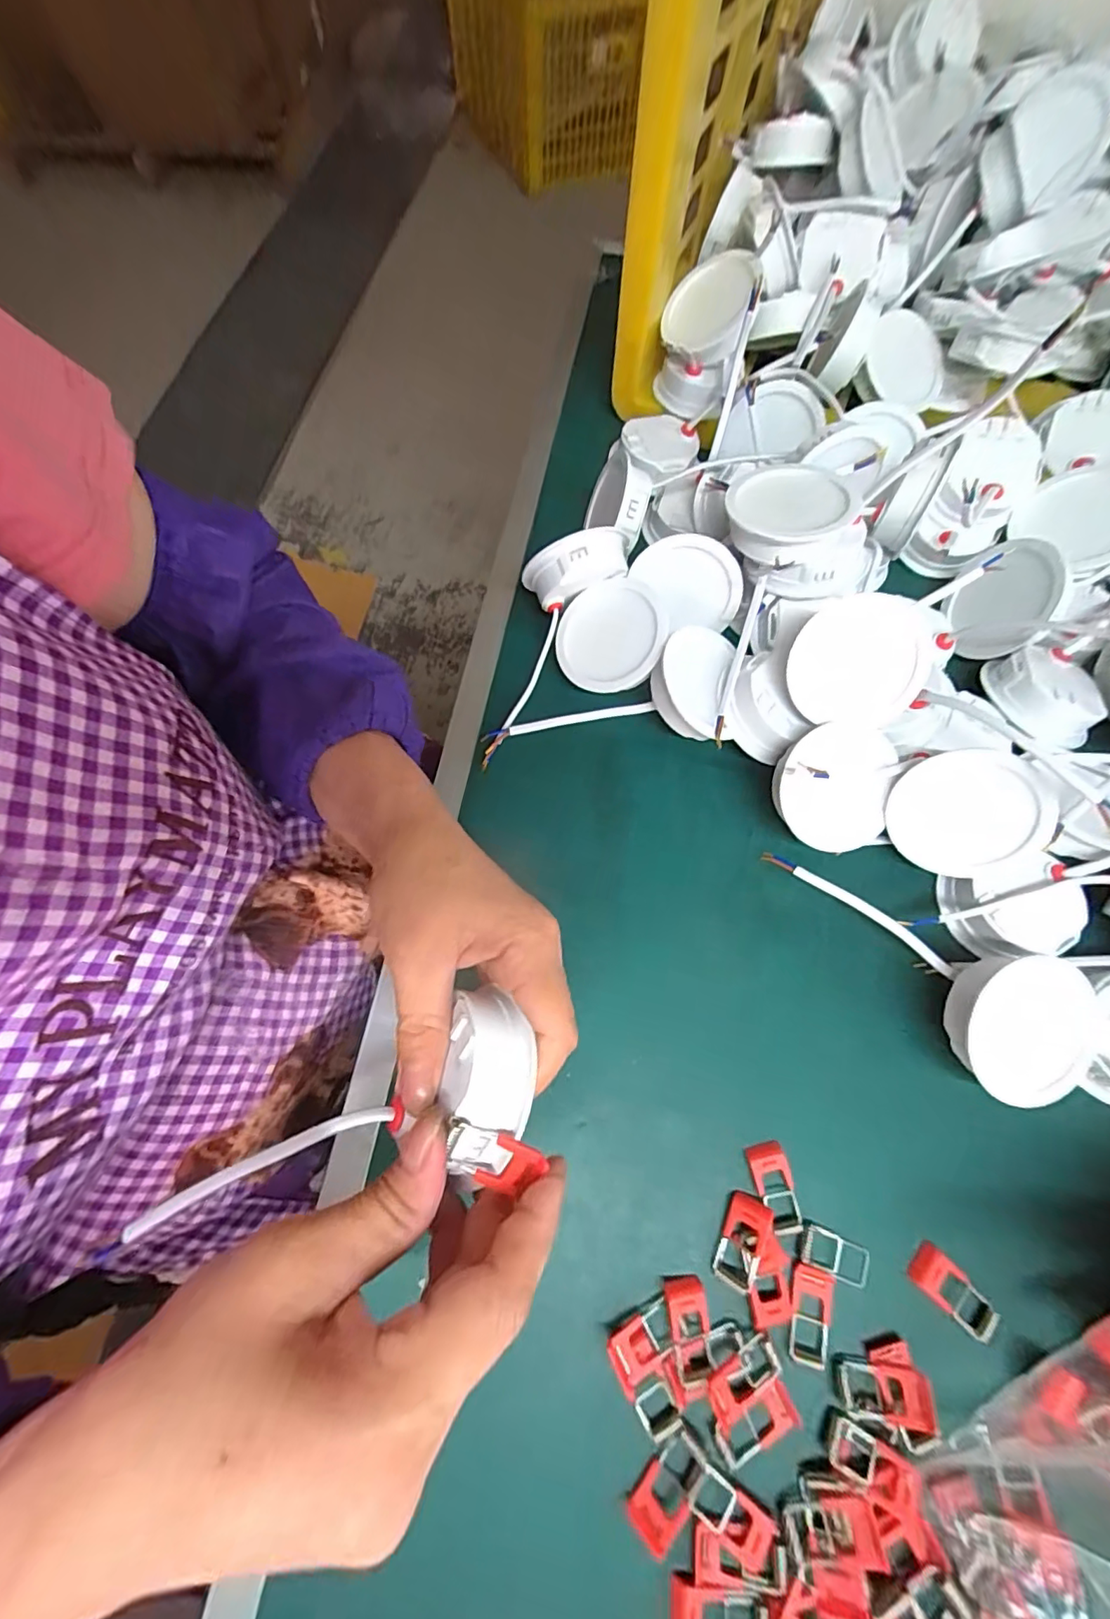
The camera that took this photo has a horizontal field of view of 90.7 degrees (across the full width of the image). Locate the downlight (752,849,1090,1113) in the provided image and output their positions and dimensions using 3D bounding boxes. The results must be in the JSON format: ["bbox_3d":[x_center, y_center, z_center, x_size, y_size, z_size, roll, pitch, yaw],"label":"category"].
[{"bbox_3d":[0.188,0.084,0.276,0.167,0.032,0.070,26,70,8],"label":"downlight"}]

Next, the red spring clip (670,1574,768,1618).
[{"bbox_3d":[0.063,0.314,0.212,0.037,0.006,0.020,7,68,1],"label":"red spring clip"}]

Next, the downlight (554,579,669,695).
[{"bbox_3d":[0.037,-0.107,0.352,0.070,0.029,0.068,-17,74,18],"label":"downlight"}]

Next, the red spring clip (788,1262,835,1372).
[{"bbox_3d":[0.115,0.228,0.248,0.020,0.004,0.036,19,69,6],"label":"red spring clip"}]

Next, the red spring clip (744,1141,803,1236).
[{"bbox_3d":[0.106,0.182,0.263,0.018,0.005,0.037,-10,69,-6],"label":"red spring clip"}]

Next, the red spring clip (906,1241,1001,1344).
[{"bbox_3d":[0.182,0.221,0.251,0.039,0.004,0.020,41,73,14],"label":"red spring clip"}]

